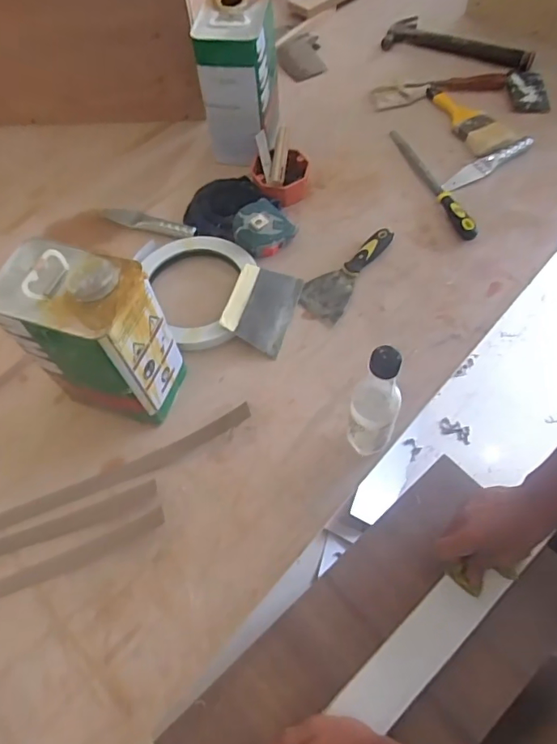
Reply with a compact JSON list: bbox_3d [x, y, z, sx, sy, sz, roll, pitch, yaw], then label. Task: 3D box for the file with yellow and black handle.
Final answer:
[{"bbox_3d":[0.273,-0.348,0.887,0.033,0.028,0.292,-17,62,-6],"label":"file with yellow and black handle"}]

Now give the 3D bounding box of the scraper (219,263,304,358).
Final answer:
[{"bbox_3d":[-0.028,-0.102,0.781,0.099,0.015,0.138,24,66,-6],"label":"scraper"}]

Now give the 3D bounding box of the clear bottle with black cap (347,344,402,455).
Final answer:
[{"bbox_3d":[0.113,0.038,0.573,0.053,0.191,0.051,-1,62,3],"label":"clear bottle with black cap"}]

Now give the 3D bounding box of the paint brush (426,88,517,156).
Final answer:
[{"bbox_3d":[0.360,-0.492,0.961,0.087,0.020,0.209,-25,64,-10],"label":"paint brush"}]

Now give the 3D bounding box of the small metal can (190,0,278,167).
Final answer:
[{"bbox_3d":[-0.062,-0.506,0.873,0.121,0.223,0.175,2,62,4],"label":"small metal can"}]

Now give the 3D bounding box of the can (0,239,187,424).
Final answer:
[{"bbox_3d":[-0.229,-0.041,0.632,0.159,0.232,0.114,16,64,11],"label":"can"}]

